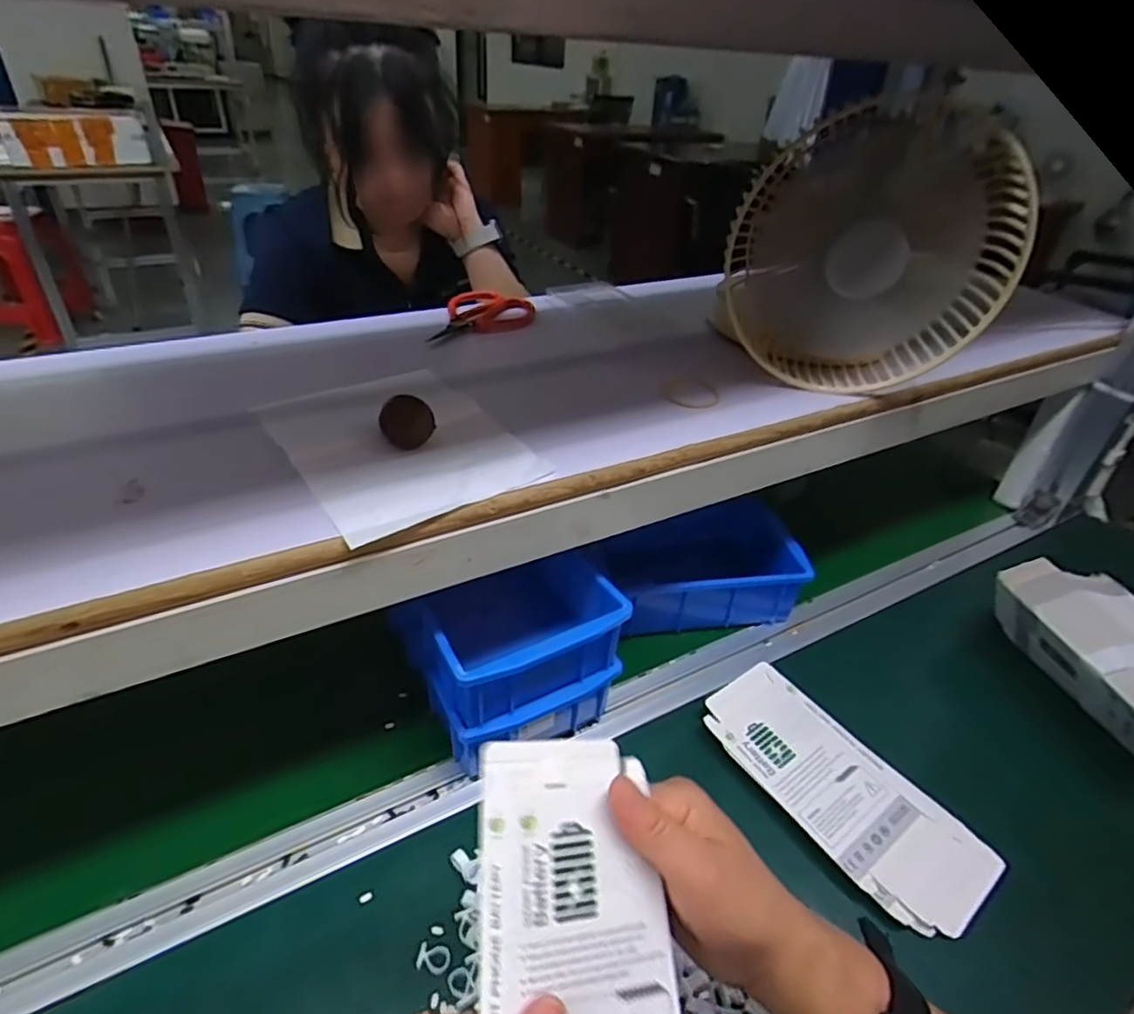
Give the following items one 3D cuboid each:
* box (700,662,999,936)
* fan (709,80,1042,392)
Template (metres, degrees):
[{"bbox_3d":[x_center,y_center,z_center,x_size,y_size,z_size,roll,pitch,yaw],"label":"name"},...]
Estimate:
[{"bbox_3d":[0.198,0.206,0.473,0.089,0.018,0.206,-23,44,-32],"label":"box"},{"bbox_3d":[0.221,-0.184,0.485,0.192,0.211,0.077,10,36,8],"label":"fan"}]

